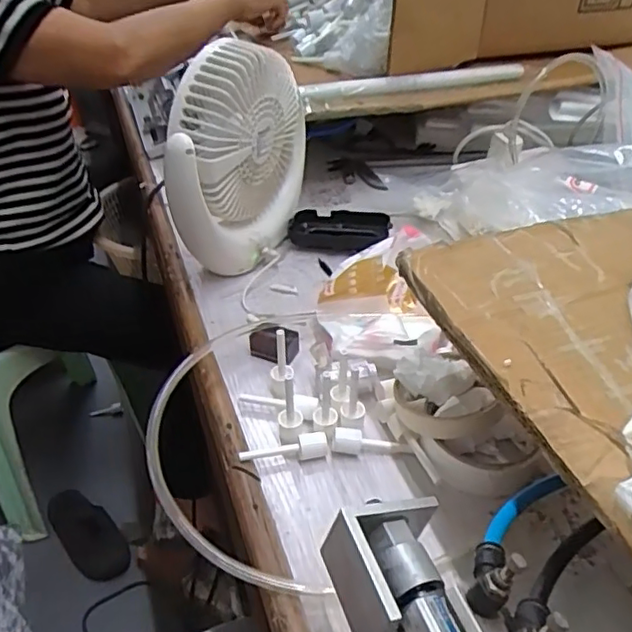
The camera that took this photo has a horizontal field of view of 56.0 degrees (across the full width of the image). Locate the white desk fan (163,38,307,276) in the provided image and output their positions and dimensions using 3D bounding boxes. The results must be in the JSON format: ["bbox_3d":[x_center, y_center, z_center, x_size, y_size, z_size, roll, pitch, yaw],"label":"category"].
[{"bbox_3d":[-0.075,-0.157,0.600,0.065,0.204,0.180,16,43,21],"label":"white desk fan"}]

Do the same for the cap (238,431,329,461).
[{"bbox_3d":[-0.023,0.102,0.441,0.065,0.016,0.016,-12,40,-13],"label":"cap"}]

